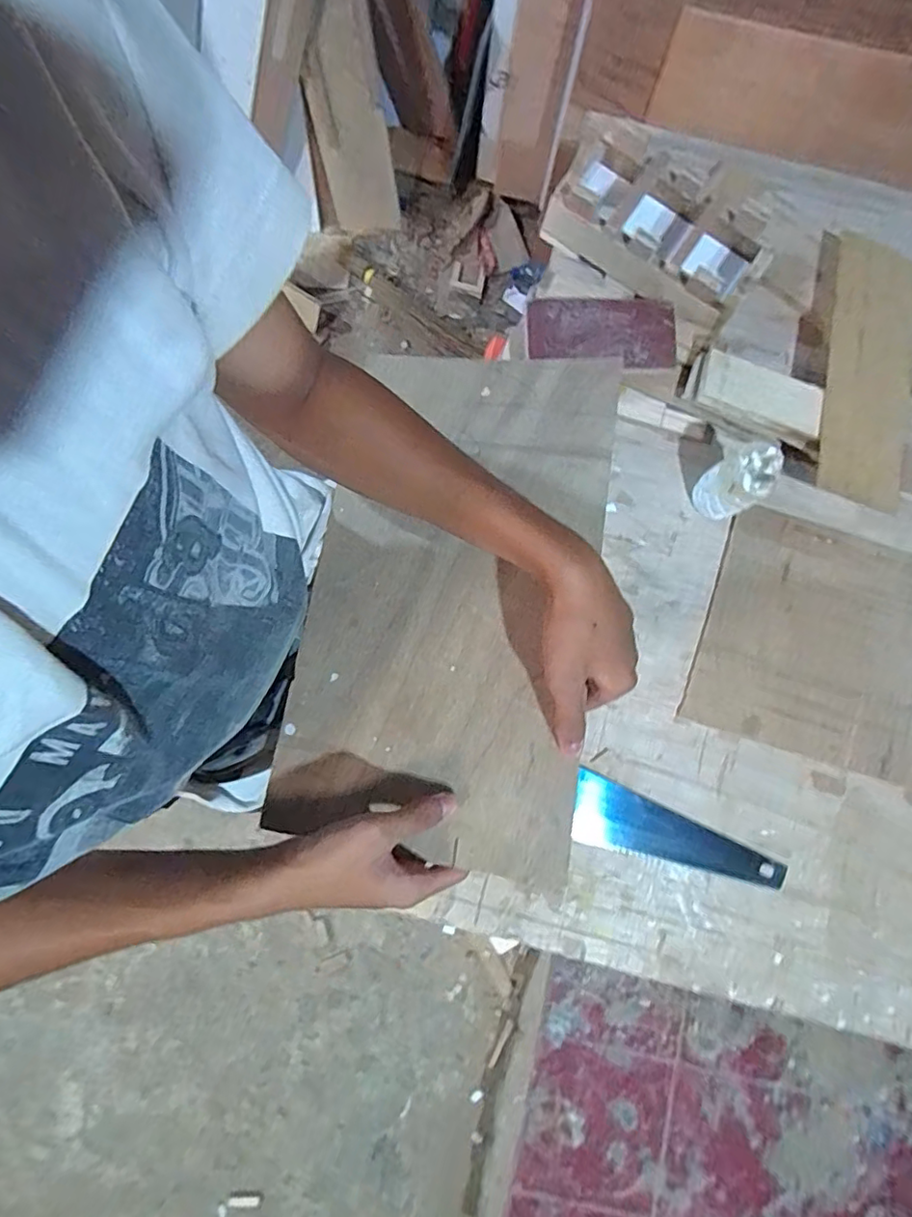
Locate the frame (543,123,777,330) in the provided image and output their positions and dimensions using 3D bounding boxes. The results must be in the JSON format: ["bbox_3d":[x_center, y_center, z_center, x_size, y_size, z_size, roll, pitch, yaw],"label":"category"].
[{"bbox_3d":[0.259,-0.495,0.747,0.281,0.083,0.144,34,84,3],"label":"frame"}]

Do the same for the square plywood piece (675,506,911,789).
[{"bbox_3d":[0.484,0.045,0.738,0.313,0.009,0.300,18,83,2],"label":"square plywood piece"}]

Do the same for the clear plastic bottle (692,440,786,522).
[{"bbox_3d":[0.348,-0.156,0.700,0.068,0.104,0.065,44,85,4],"label":"clear plastic bottle"}]

